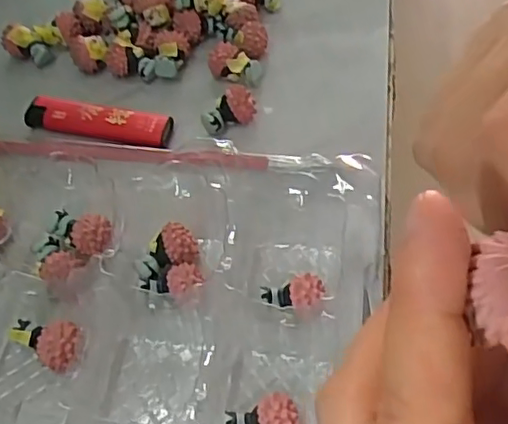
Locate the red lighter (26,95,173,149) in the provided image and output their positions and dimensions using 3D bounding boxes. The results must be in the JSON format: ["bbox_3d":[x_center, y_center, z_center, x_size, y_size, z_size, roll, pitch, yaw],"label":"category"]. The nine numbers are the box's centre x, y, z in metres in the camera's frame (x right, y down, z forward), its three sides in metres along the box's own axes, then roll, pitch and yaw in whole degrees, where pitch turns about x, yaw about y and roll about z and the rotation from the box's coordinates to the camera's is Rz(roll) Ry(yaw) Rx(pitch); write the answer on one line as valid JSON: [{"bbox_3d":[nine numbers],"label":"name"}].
[{"bbox_3d":[-0.084,-0.049,0.319,0.079,0.010,0.021,8,56,7],"label":"red lighter"}]

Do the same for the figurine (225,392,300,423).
[{"bbox_3d":[0.003,0.080,0.225,0.026,0.017,0.017,3,56,4],"label":"figurine"}]

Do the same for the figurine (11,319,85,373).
[{"bbox_3d":[-0.084,0.054,0.247,0.028,0.019,0.019,31,62,20],"label":"figurine"}]

